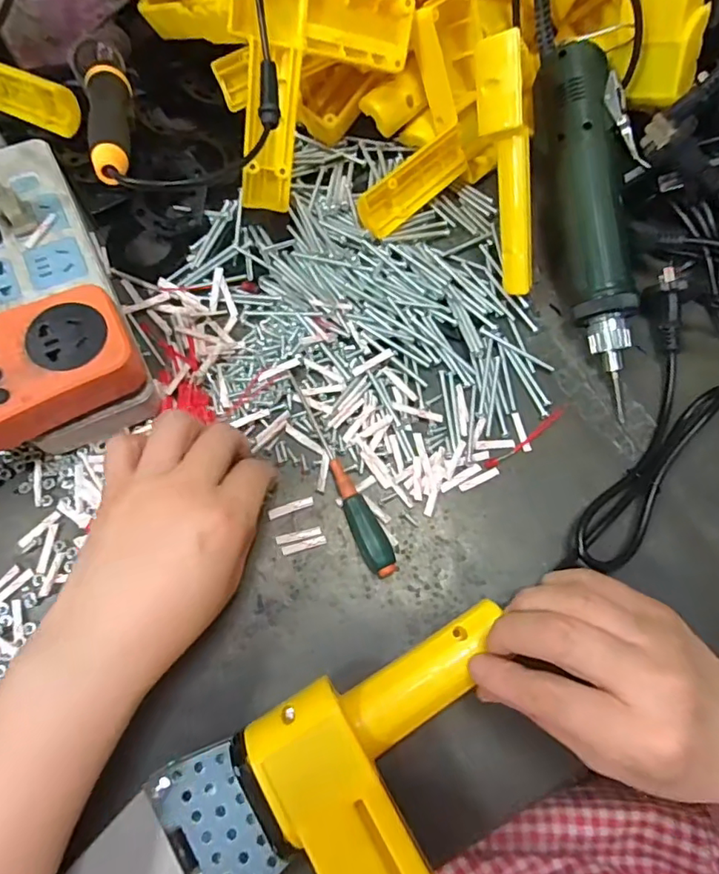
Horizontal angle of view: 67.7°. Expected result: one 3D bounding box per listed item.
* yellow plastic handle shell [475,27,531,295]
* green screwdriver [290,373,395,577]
[{"bbox_3d":[0.095,-0.162,0.331,0.024,0.025,0.143,-18,116,-7],"label":"yellow plastic handle shell"},{"bbox_3d":[-0.012,0.019,0.335,0.018,0.014,0.142,-22,76,-8],"label":"green screwdriver"}]

